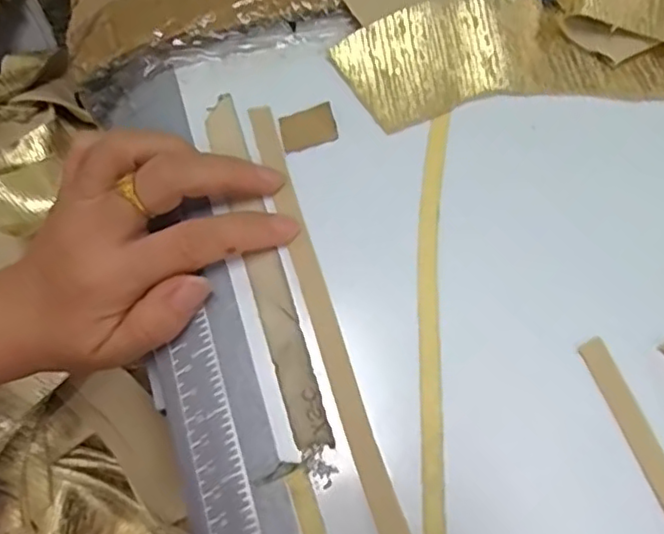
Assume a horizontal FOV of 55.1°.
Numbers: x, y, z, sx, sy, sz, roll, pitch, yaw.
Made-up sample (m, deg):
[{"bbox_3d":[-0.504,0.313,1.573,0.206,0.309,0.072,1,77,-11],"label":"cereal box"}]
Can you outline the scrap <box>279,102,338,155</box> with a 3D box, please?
[{"bbox_3d":[-0.011,-0.064,0.292,0.025,0.004,0.019,-18,78,6],"label":"scrap"}]

